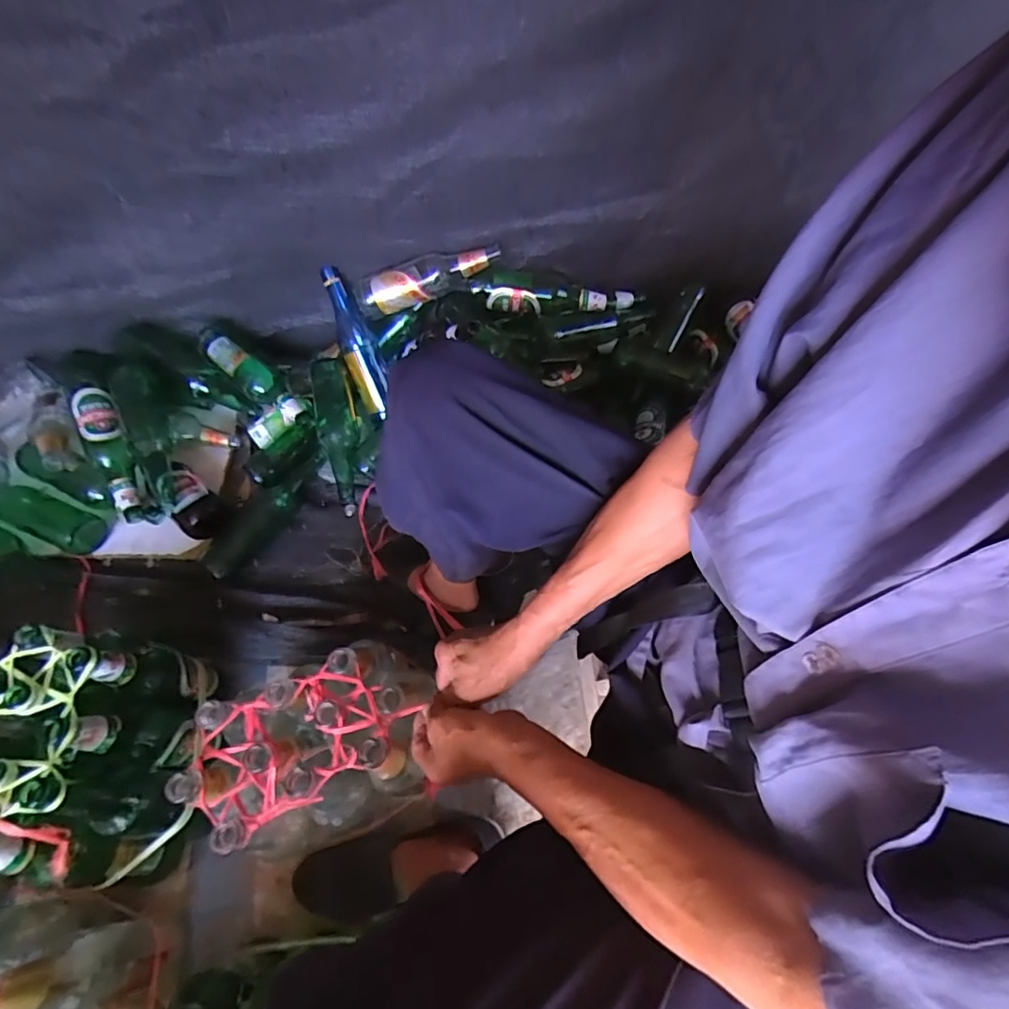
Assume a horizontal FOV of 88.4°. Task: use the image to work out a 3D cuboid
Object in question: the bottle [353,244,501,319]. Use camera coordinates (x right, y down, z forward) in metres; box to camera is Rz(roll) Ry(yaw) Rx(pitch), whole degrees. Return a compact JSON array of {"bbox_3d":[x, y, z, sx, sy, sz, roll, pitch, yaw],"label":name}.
[{"bbox_3d":[-0.133,-0.391,0.891,0.259,0.059,0.056,-16,63,7],"label":"bottle"}]

